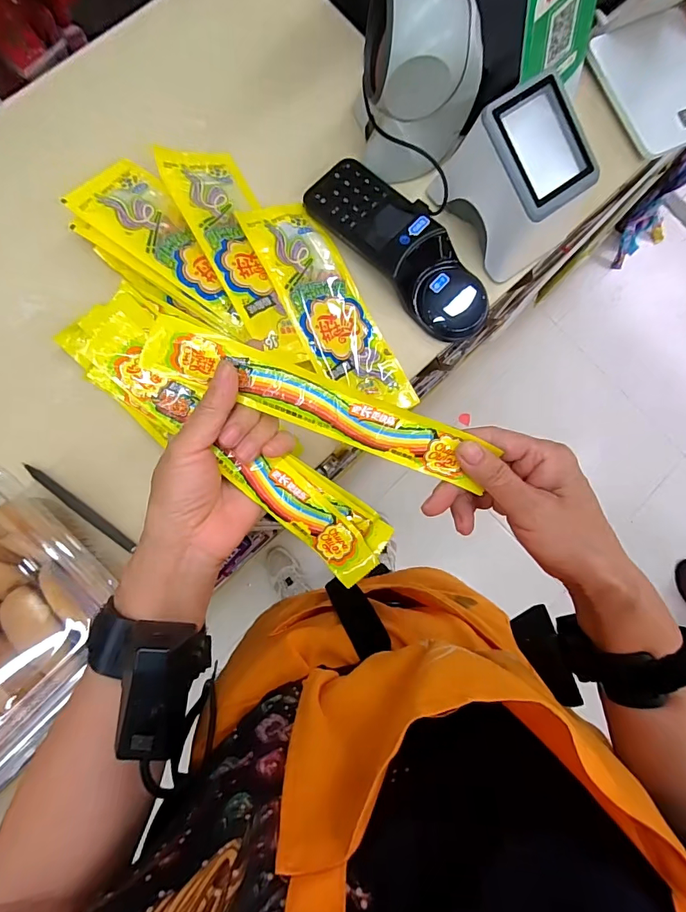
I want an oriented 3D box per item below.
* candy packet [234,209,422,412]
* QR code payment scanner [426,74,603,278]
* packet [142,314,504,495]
[{"bbox_3d":[-0.015,-0.146,0.429,0.080,0.013,0.238,-31,93,-23],"label":"candy packet"},{"bbox_3d":[0.173,-0.262,0.410,0.106,0.099,0.122,-33,88,-7],"label":"QR code payment scanner"},{"bbox_3d":[-0.016,-0.034,0.279,0.220,0.006,0.035,21,104,-6],"label":"packet"}]

